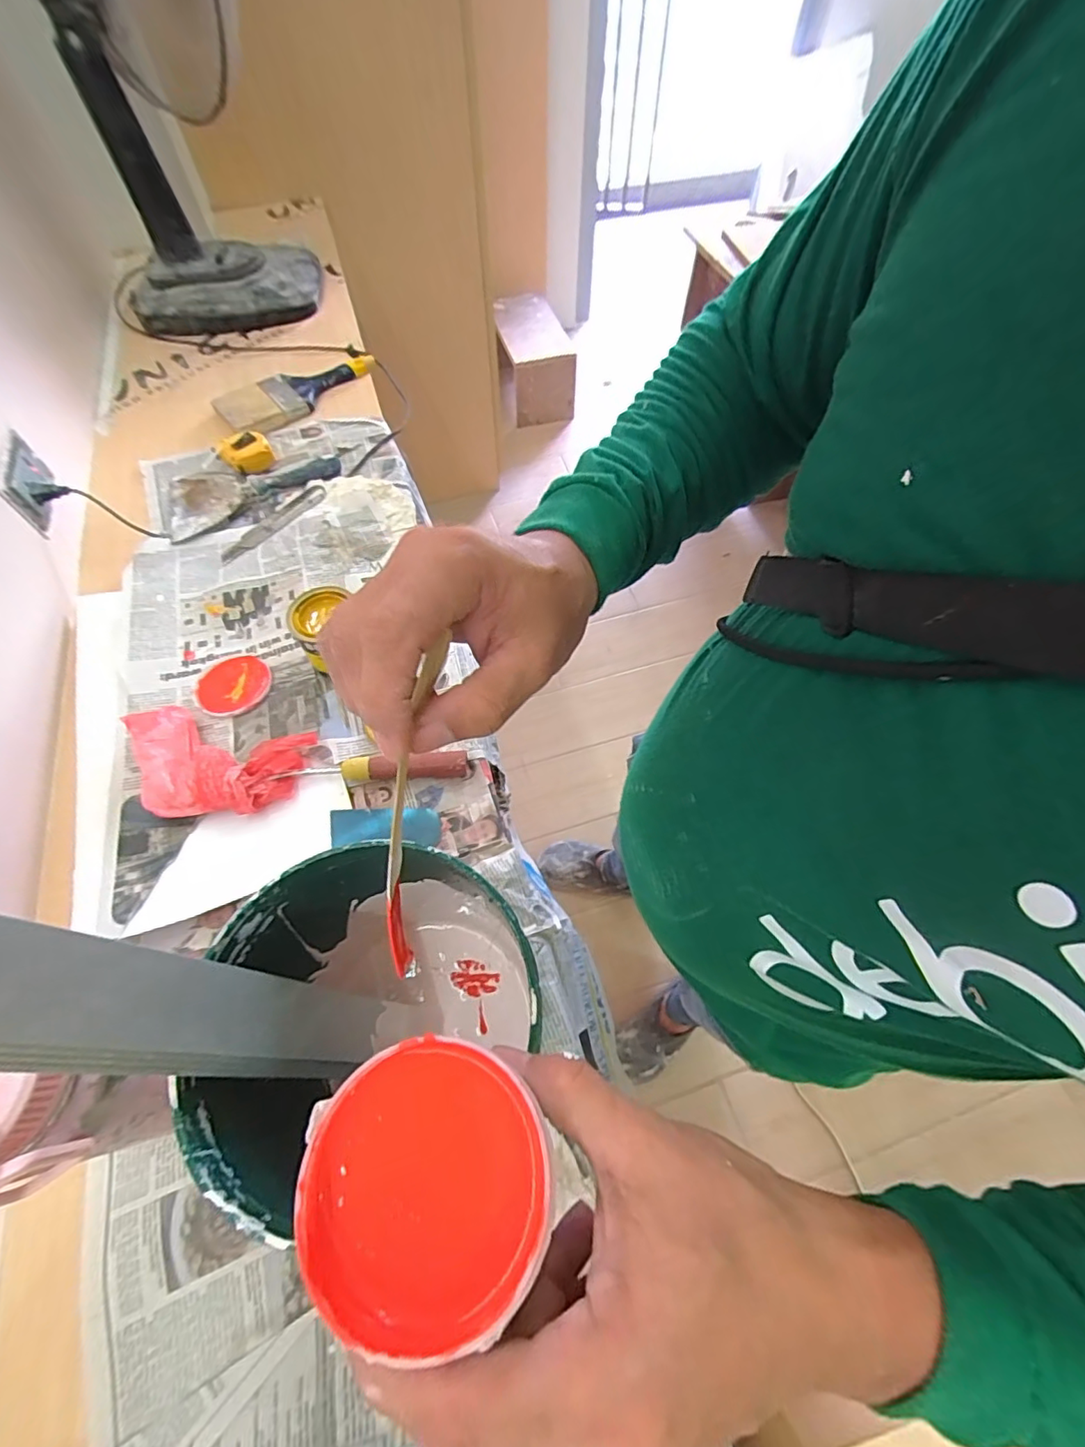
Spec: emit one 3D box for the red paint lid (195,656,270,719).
[{"bbox_3d":[-0.335,-0.043,0.594,0.074,0.006,0.076,0,61,0],"label":"red paint lid"}]

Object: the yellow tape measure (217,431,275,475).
[{"bbox_3d":[-0.413,-0.377,0.760,0.067,0.035,0.061,-28,65,-14],"label":"yellow tape measure"}]

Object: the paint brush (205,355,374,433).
[{"bbox_3d":[-0.366,-0.516,0.840,0.247,0.028,0.097,-39,68,-19],"label":"paint brush"}]

